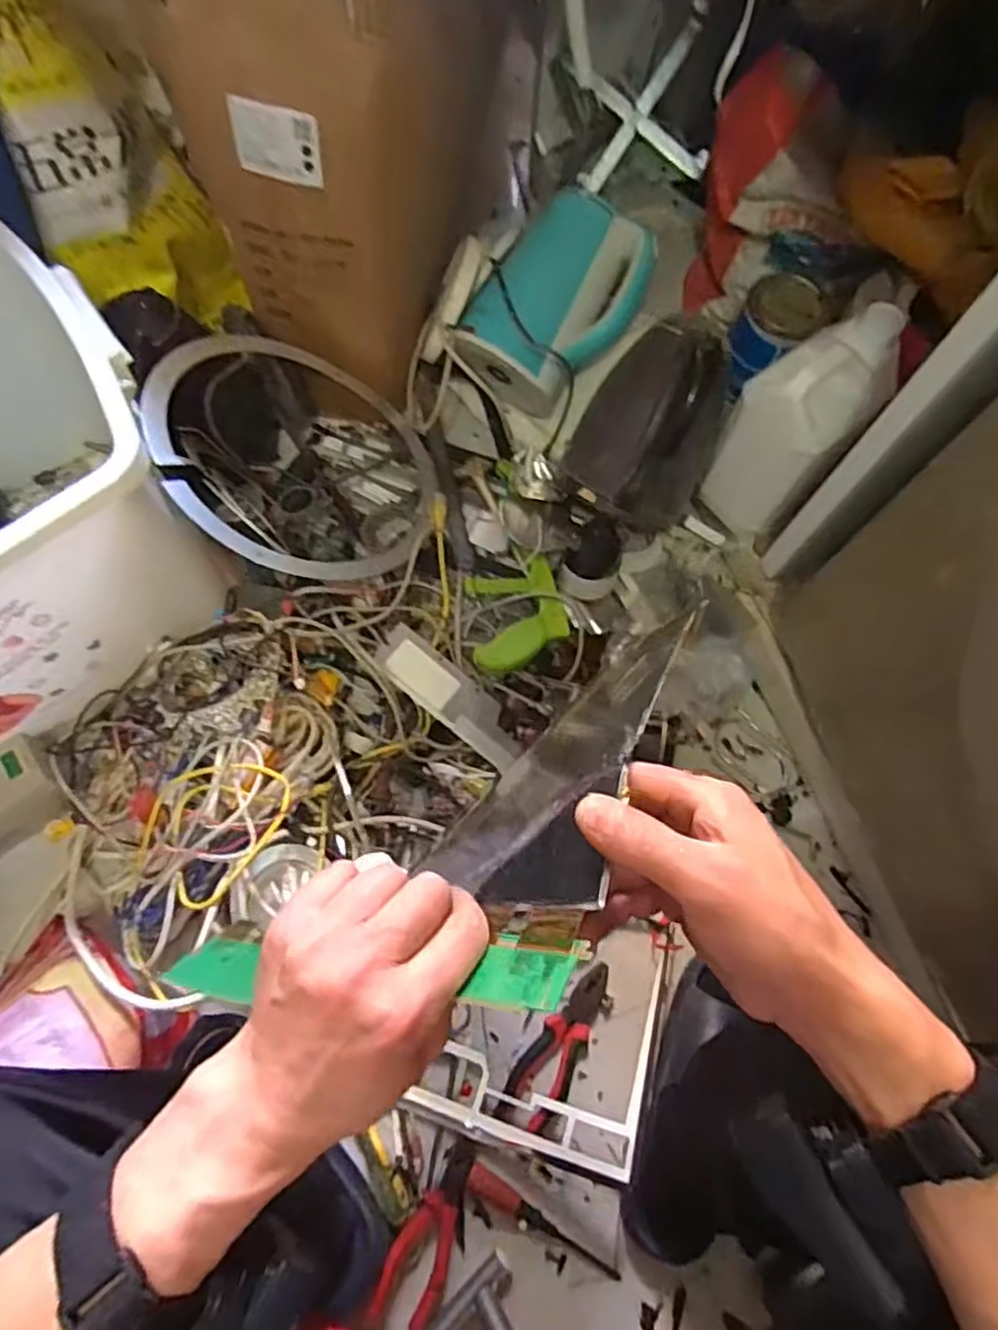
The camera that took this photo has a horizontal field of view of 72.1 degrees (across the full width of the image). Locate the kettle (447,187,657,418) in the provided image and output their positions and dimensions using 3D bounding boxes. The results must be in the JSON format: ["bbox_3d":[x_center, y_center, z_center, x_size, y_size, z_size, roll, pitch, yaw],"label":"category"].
[{"bbox_3d":[0.071,-0.445,0.846,0.168,0.130,0.246,39,97,-8],"label":"kettle"}]

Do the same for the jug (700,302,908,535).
[{"bbox_3d":[0.320,-0.262,0.745,0.112,0.211,0.139,35,73,10],"label":"jug"}]

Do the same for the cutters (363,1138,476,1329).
[{"bbox_3d":[-0.065,0.549,0.649,0.060,0.023,0.173,25,72,7],"label":"cutters"}]

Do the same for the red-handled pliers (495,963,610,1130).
[{"bbox_3d":[0.067,0.399,0.715,0.055,0.014,0.174,35,73,10],"label":"red-handled pliers"}]

